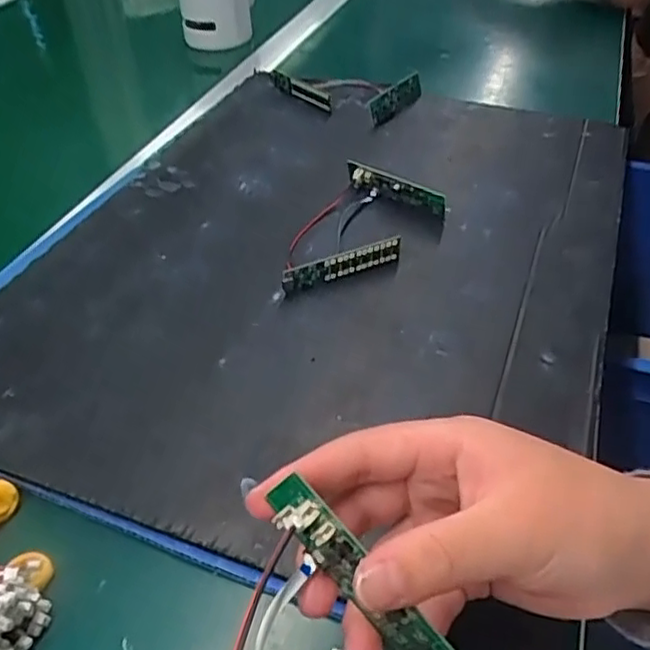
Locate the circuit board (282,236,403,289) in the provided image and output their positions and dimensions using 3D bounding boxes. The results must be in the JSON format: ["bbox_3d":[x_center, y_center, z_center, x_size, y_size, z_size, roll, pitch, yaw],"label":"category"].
[{"bbox_3d":[0.012,-0.038,0.422,0.082,0.020,0.006,-16,42,-21],"label":"circuit board"}]

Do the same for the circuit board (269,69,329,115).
[{"bbox_3d":[-0.023,-0.216,0.607,0.013,0.014,0.086,-27,47,-31],"label":"circuit board"}]

